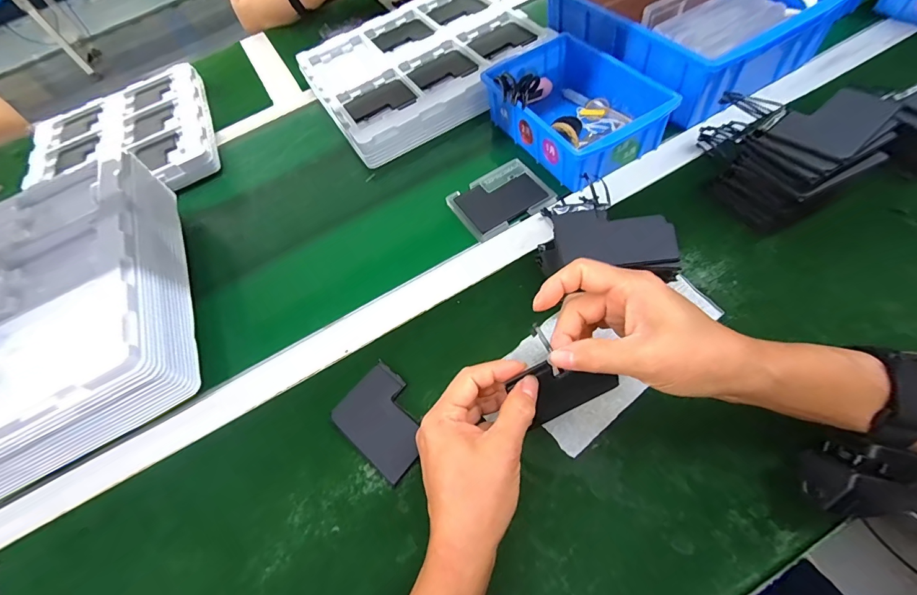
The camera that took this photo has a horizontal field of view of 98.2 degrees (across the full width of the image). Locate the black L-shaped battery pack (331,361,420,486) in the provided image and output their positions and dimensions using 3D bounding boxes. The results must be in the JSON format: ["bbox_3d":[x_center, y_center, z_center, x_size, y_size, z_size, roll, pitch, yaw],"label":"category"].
[{"bbox_3d":[-0.063,0.105,0.345,0.085,0.009,0.064,35,71,27],"label":"black L-shaped battery pack"}]

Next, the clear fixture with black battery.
[{"bbox_3d":[0.048,-0.114,0.459,0.102,0.016,0.084,-33,58,-9],"label":"clear fixture with black battery"}]

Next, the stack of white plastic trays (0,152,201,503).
[{"bbox_3d":[-0.435,0.025,0.405,0.281,0.093,0.320,-28,58,-6],"label":"stack of white plastic trays"}]

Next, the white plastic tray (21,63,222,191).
[{"bbox_3d":[-0.547,-0.255,0.639,0.287,0.032,0.343,-27,58,-6],"label":"white plastic tray"}]

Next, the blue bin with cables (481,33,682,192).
[{"bbox_3d":[0.137,-0.228,0.480,0.138,0.063,0.198,-30,58,-8],"label":"blue bin with cables"}]

